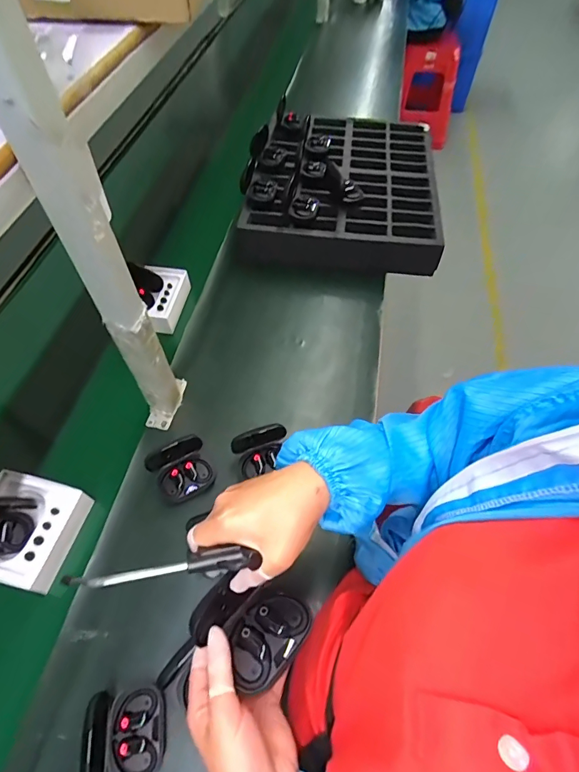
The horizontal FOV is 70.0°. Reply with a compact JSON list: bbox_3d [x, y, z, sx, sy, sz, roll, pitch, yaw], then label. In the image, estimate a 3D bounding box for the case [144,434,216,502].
[{"bbox_3d":[-0.161,0.124,0.618,0.087,0.054,0.073,-23,58,-17],"label":"case"}]

